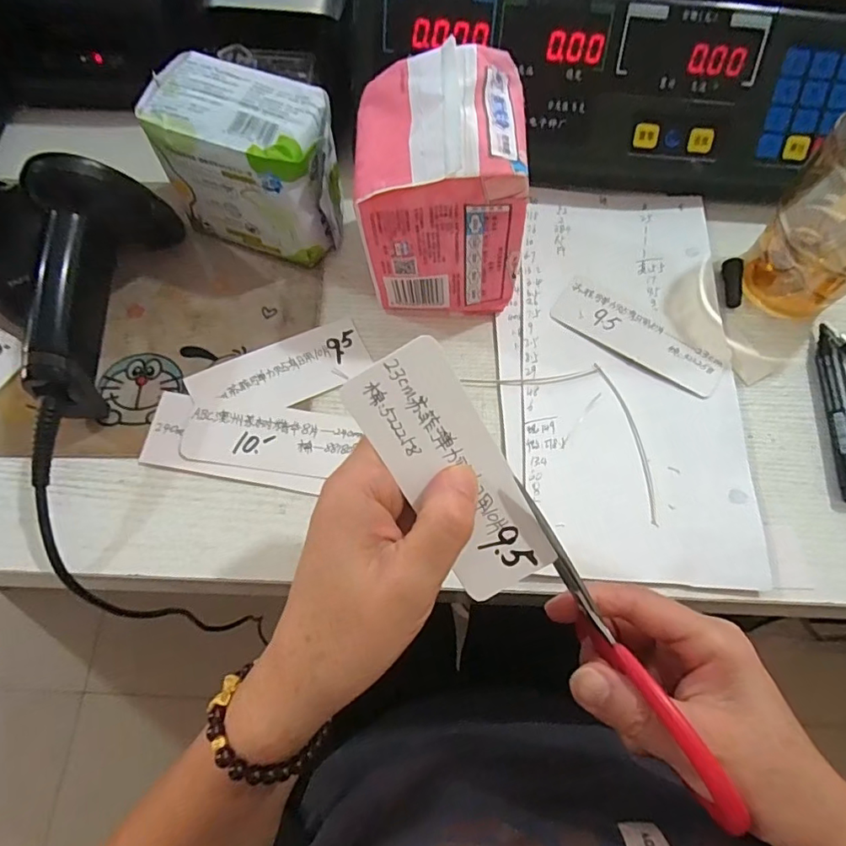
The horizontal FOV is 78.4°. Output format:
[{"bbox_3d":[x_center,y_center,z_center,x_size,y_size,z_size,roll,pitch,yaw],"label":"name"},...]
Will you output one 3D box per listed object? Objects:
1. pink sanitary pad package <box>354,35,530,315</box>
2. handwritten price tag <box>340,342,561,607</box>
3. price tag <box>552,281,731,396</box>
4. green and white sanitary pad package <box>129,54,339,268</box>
[{"bbox_3d":[0.010,-0.135,0.309,0.090,0.114,0.092,0,69,-2],"label":"pink sanitary pad package"},{"bbox_3d":[0.013,0.020,0.207,0.041,0.005,0.106,-33,103,-8],"label":"handwritten price tag"},{"bbox_3d":[0.141,-0.058,0.341,0.114,0.007,0.039,33,71,10],"label":"price tag"},{"bbox_3d":[-0.105,-0.159,0.330,0.108,0.087,0.066,20,69,6],"label":"green and white sanitary pad package"}]

